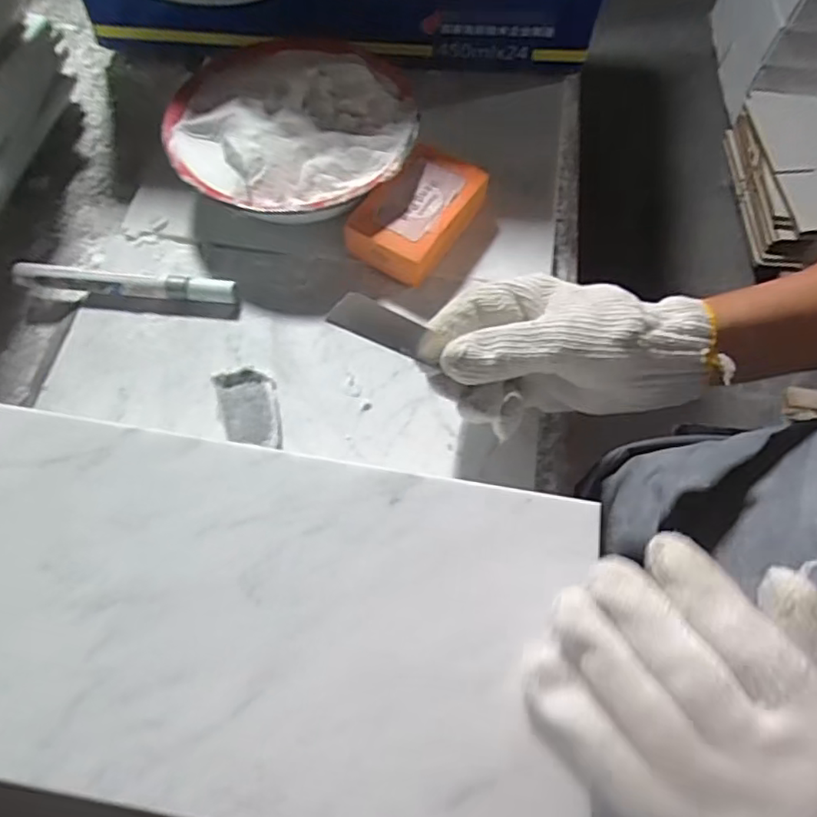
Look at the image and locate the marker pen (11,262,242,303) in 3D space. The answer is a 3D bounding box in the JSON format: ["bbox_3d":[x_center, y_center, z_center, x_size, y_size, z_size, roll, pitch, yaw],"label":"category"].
[{"bbox_3d":[-0.186,-0.081,0.401,0.144,0.018,0.014,6,64,4],"label":"marker pen"}]

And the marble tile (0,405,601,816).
[{"bbox_3d":[-0.074,0.088,0.264,0.294,0.012,0.150,8,65,5],"label":"marble tile"}]

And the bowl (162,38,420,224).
[{"bbox_3d":[-0.081,-0.195,0.434,0.167,0.051,0.177,0,66,0],"label":"bowl"}]

